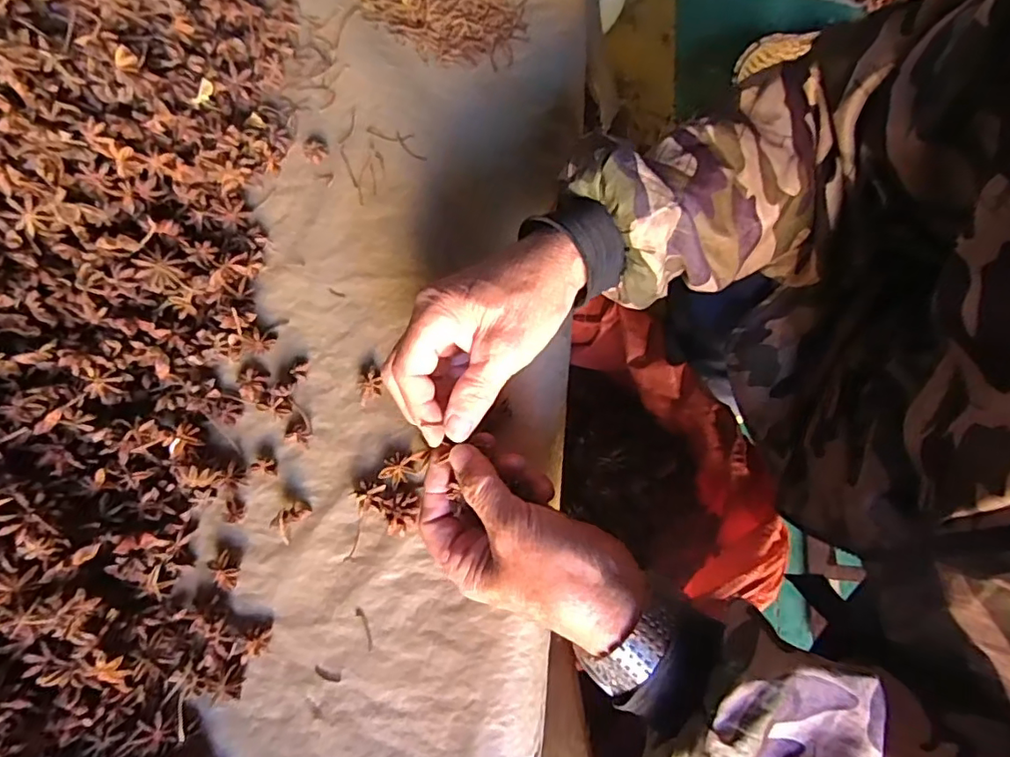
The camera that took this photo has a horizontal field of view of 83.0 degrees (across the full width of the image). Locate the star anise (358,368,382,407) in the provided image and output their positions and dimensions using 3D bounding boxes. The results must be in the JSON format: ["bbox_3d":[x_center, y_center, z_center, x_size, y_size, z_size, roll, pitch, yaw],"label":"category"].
[{"bbox_3d":[-0.097,0.006,0.410,0.018,0.010,0.022,-14,72,-4],"label":"star anise"}]

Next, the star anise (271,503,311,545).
[{"bbox_3d":[-0.146,0.096,0.384,0.015,0.015,0.026,33,75,11],"label":"star anise"}]

